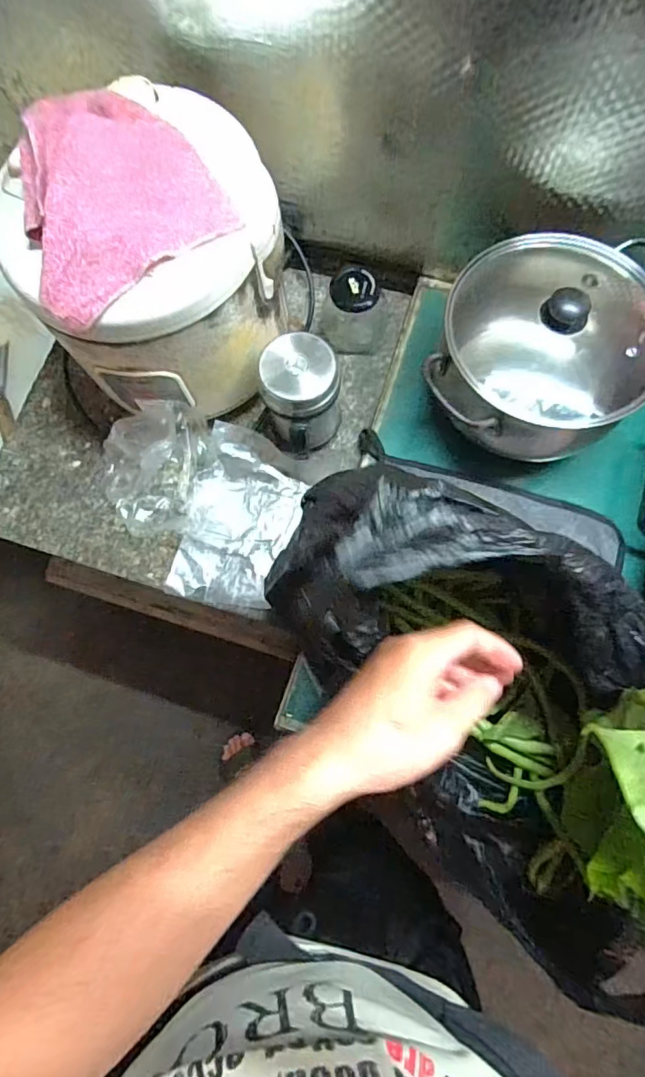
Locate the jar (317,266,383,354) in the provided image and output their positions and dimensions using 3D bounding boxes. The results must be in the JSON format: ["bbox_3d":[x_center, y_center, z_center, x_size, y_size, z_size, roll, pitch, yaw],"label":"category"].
[{"bbox_3d":[0.036,-0.280,0.636,0.080,0.088,0.069,7,76,3],"label":"jar"}]

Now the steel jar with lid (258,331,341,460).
[{"bbox_3d":[-0.023,-0.153,0.584,0.082,0.133,0.080,0,76,2],"label":"steel jar with lid"}]

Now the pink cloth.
[{"bbox_3d":[-0.191,-0.298,0.443,0.174,0.052,0.182,-32,77,-6],"label":"pink cloth"}]

